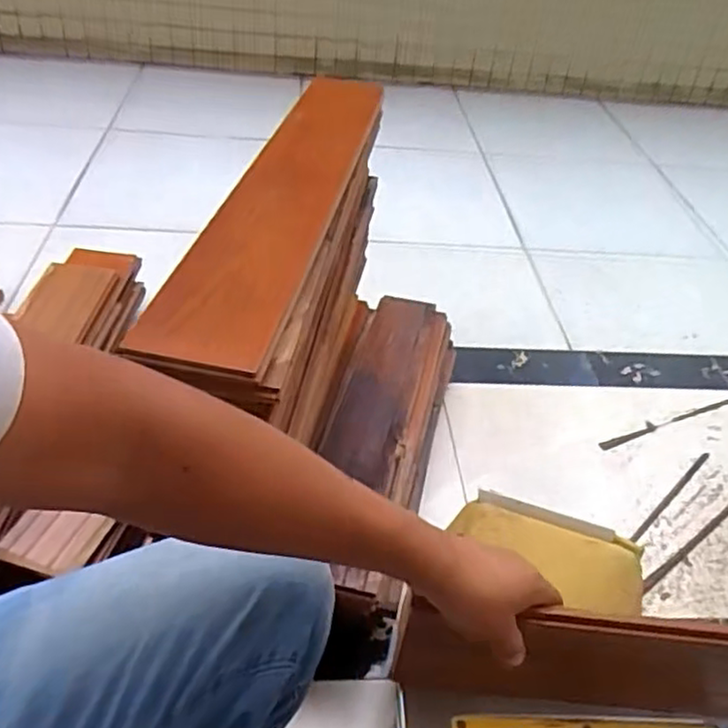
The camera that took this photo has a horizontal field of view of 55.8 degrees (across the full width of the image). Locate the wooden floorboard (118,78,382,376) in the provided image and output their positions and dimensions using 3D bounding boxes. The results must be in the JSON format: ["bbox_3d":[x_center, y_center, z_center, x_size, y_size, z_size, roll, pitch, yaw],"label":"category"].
[{"bbox_3d":[-0.092,-0.233,0.876,0.134,0.025,0.732,10,40,5],"label":"wooden floorboard"}]

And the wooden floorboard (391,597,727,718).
[{"bbox_3d":[0.344,0.265,0.569,0.631,0.133,0.025,5,42,0],"label":"wooden floorboard"}]

